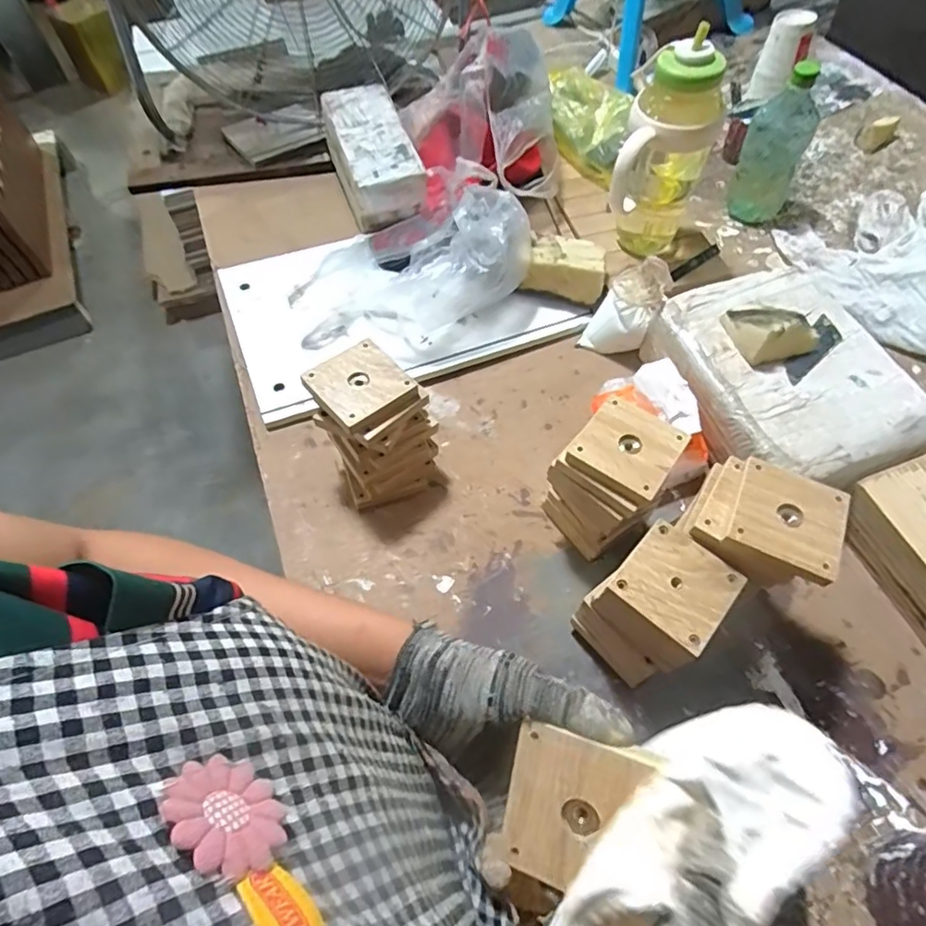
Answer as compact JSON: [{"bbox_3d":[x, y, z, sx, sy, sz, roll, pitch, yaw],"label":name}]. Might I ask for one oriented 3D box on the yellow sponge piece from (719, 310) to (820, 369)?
[{"bbox_3d":[0.339,-0.146,0.598,0.086,0.039,0.067,-6,60,-1],"label":"yellow sponge piece"}]

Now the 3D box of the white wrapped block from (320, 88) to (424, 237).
[{"bbox_3d":[-0.139,-0.468,0.846,0.114,0.089,0.216,-19,61,-8],"label":"white wrapped block"}]

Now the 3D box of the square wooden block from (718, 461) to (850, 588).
[{"bbox_3d":[0.259,0.044,0.442,0.079,0.009,0.081,22,64,15],"label":"square wooden block"}]

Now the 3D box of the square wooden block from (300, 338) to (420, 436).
[{"bbox_3d":[-0.099,-0.075,0.535,0.079,0.019,0.085,-38,65,-17],"label":"square wooden block"}]

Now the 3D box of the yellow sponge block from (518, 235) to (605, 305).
[{"bbox_3d":[0.138,-0.259,0.742,0.102,0.055,0.070,11,61,9],"label":"yellow sponge block"}]

